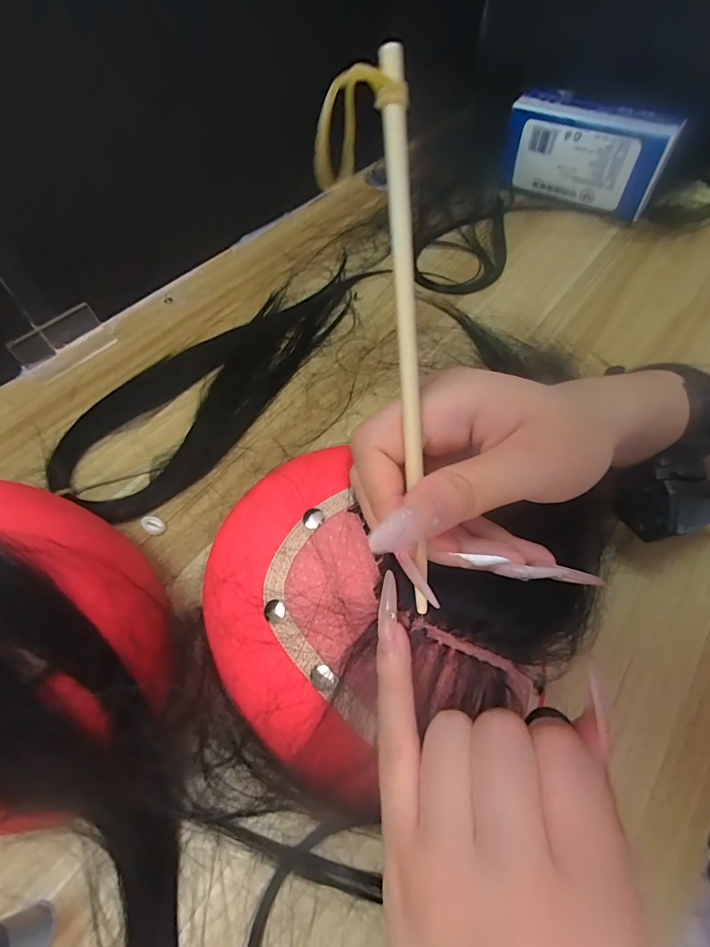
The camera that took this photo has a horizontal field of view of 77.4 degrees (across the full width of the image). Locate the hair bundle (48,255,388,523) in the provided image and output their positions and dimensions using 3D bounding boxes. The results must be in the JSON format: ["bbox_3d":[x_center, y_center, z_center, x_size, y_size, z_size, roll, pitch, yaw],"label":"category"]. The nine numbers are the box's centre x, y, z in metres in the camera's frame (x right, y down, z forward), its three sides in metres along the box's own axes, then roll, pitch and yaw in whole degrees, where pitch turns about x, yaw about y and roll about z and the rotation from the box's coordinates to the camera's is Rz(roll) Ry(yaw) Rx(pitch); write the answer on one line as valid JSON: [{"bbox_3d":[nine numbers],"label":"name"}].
[{"bbox_3d":[-0.117,-0.110,0.418,0.131,0.014,0.361,26,61,18],"label":"hair bundle"}]

